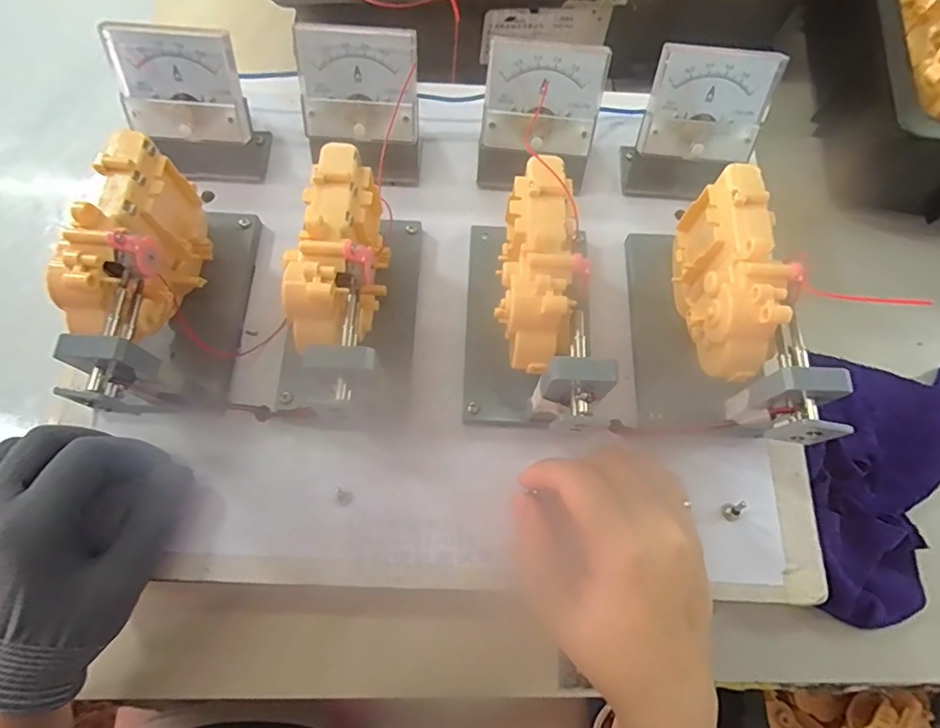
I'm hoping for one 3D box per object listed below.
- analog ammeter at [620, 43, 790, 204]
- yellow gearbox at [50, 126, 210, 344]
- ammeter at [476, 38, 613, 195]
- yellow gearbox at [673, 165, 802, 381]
[{"bbox_3d":[0.131,-0.136,0.313,0.066,0.078,0.041,10,71,1],"label":"analog ammeter"},{"bbox_3d":[-0.156,-0.053,0.260,0.029,0.071,0.088,11,71,1],"label":"yellow gearbox"},{"bbox_3d":[0.040,-0.139,0.309,0.065,0.070,0.039,7,71,0],"label":"ammeter"},{"bbox_3d":[0.124,-0.041,0.265,0.038,0.060,0.097,11,71,1],"label":"yellow gearbox"}]

